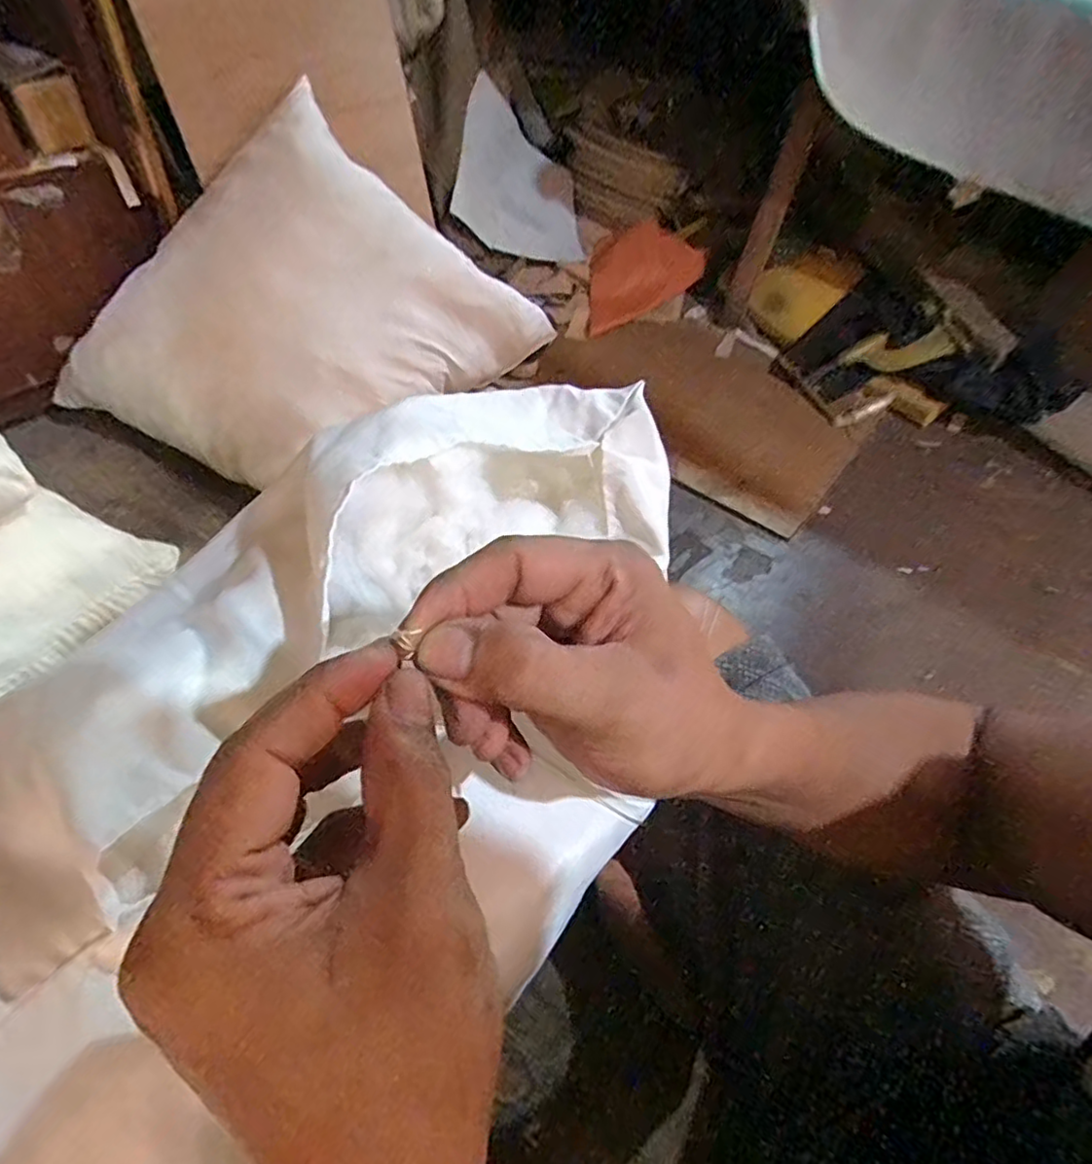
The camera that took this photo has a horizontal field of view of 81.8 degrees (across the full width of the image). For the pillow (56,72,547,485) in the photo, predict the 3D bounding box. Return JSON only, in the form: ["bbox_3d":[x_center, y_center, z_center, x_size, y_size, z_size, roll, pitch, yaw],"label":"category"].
[{"bbox_3d":[-0.377,-0.431,1.090,0.546,0.152,0.667,41,78,-15],"label":"pillow"}]

